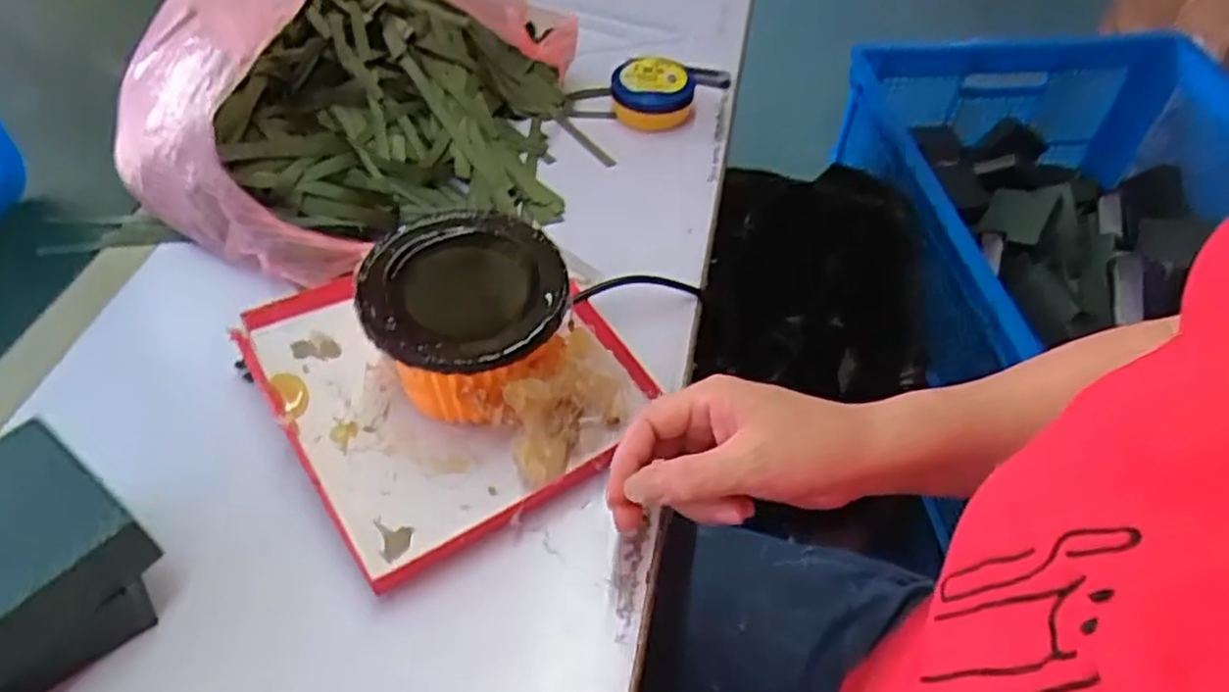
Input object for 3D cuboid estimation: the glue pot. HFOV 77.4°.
[{"bbox_3d":[-0.084,-0.013,0.451,0.108,0.081,0.111,2,51,-2],"label":"glue pot"}]

